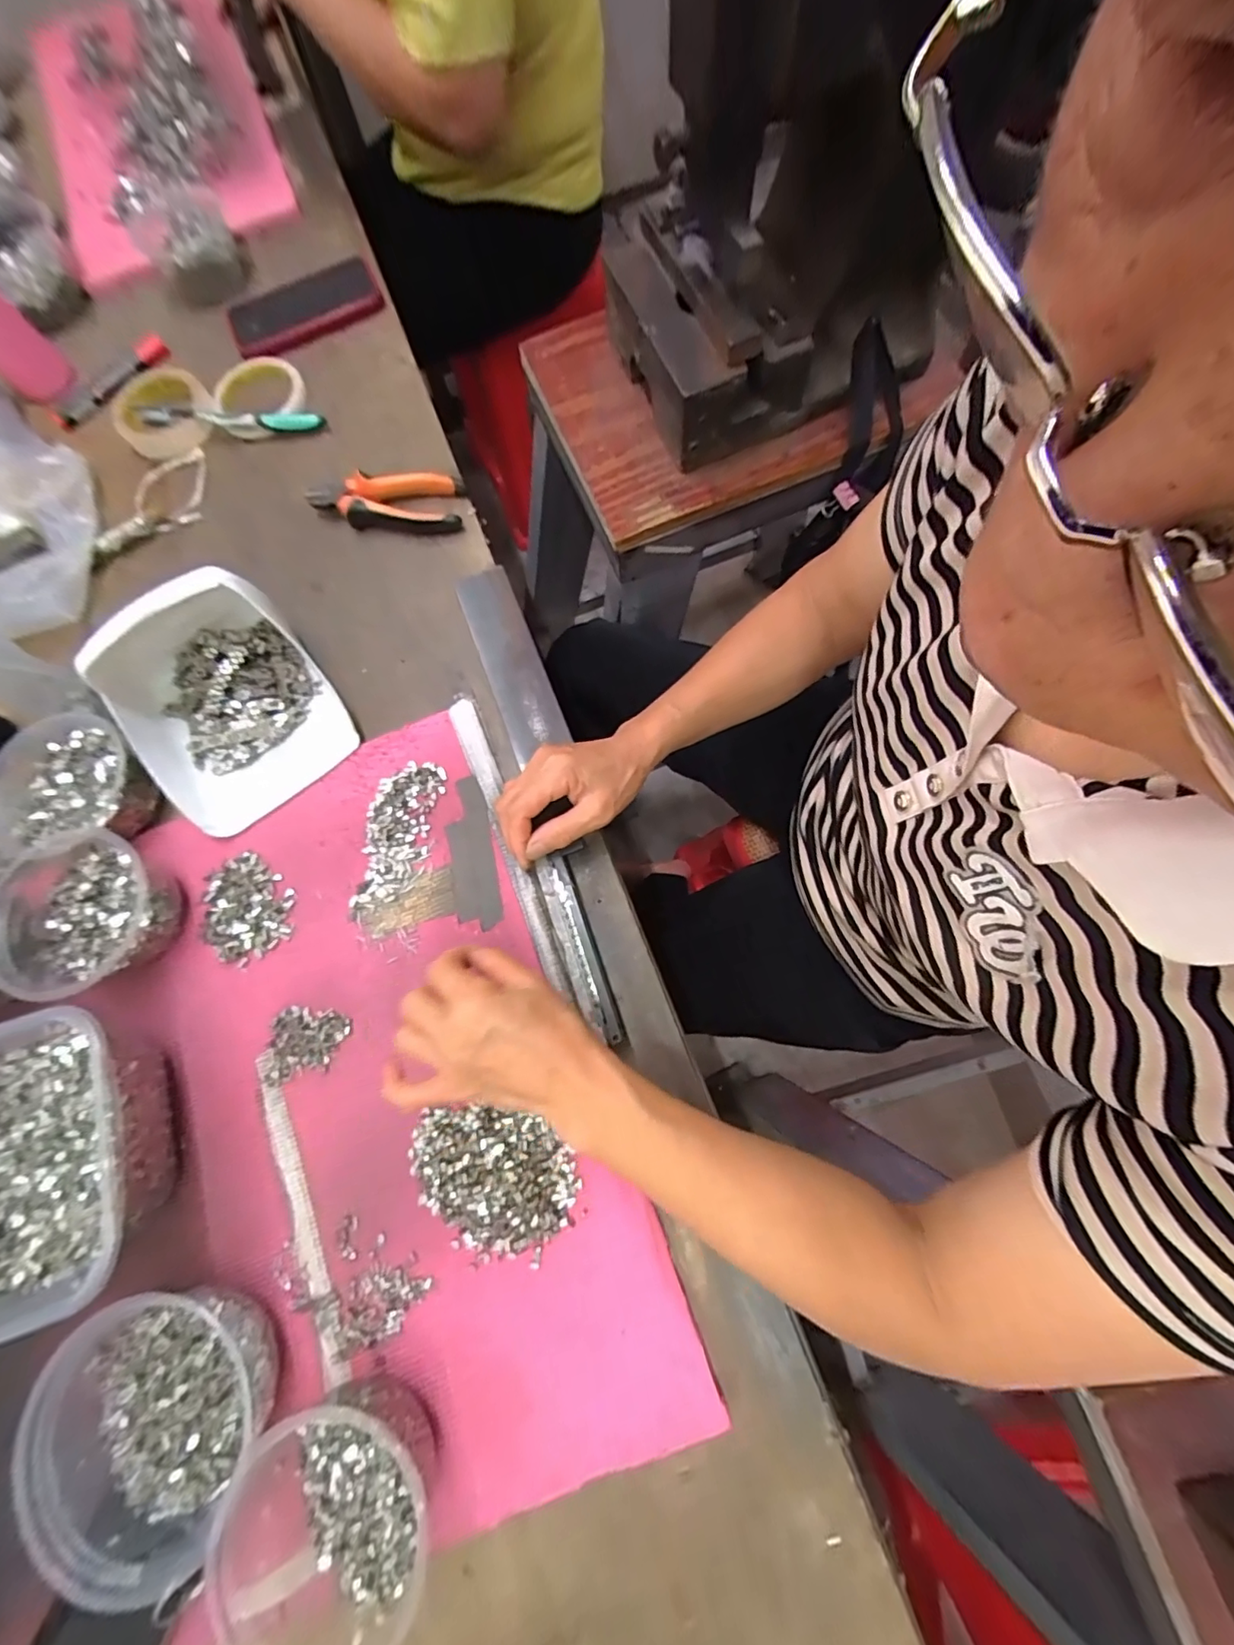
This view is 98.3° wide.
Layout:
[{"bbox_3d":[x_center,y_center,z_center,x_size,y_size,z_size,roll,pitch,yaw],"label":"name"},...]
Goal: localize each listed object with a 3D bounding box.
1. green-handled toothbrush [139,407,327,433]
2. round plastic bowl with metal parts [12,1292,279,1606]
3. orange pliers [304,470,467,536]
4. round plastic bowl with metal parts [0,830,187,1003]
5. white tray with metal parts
[{"bbox_3d":[-0.395,-0.417,0.551,0.182,0.026,0.010,-4,76,5],"label":"green-handled toothbrush"},{"bbox_3d":[-0.274,0.359,0.318,0.118,0.065,0.138,1,76,4],"label":"round plastic bowl with metal parts"},{"bbox_3d":[-0.224,-0.306,0.515,0.149,0.026,0.056,1,76,6],"label":"orange pliers"},{"bbox_3d":[-0.397,0.070,0.401,0.112,0.054,0.112,-1,76,5],"label":"round plastic bowl with metal parts"},{"bbox_3d":[-0.329,-0.105,0.433,0.154,0.079,0.182,-39,77,-6],"label":"white tray with metal parts"}]

